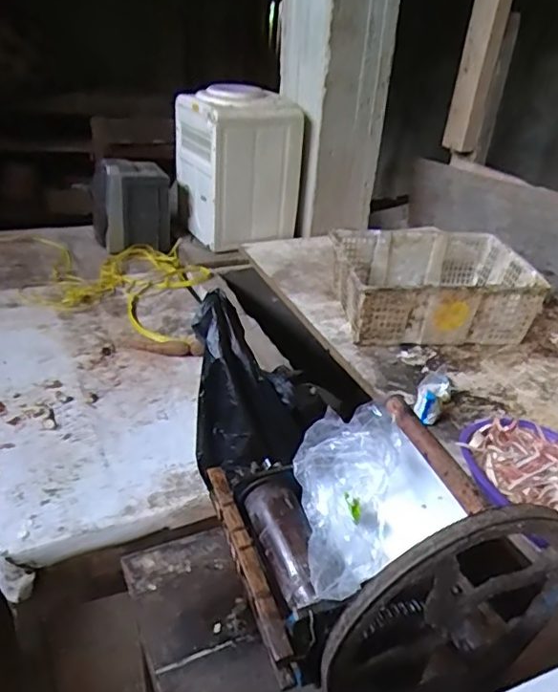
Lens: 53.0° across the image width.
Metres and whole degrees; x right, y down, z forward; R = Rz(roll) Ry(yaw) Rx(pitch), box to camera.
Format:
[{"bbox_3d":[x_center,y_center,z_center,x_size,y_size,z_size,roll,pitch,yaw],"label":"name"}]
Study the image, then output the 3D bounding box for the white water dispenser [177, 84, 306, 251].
[{"bbox_3d":[-0.133,-0.583,1.809,0.324,0.424,0.329,-9,35,-22],"label":"white water dispenser"}]

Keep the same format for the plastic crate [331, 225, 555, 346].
[{"bbox_3d":[0.381,-0.159,1.452,0.482,0.161,0.376,-2,32,-11],"label":"plastic crate"}]

